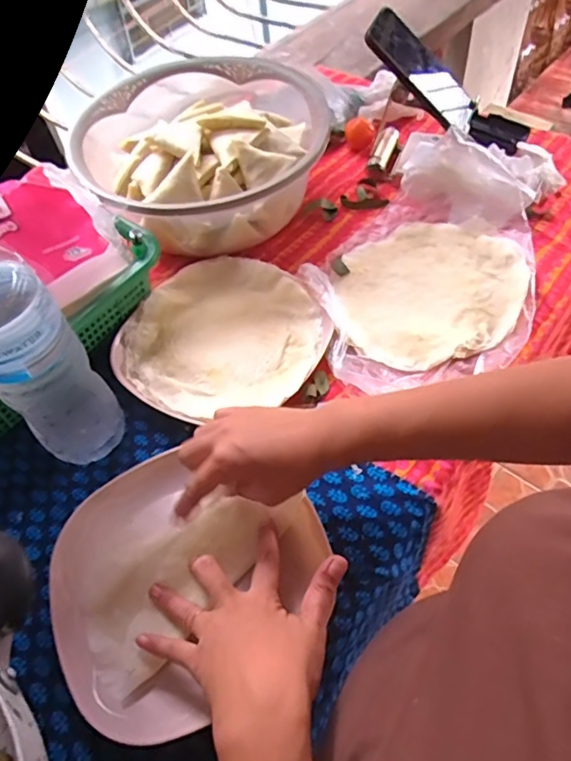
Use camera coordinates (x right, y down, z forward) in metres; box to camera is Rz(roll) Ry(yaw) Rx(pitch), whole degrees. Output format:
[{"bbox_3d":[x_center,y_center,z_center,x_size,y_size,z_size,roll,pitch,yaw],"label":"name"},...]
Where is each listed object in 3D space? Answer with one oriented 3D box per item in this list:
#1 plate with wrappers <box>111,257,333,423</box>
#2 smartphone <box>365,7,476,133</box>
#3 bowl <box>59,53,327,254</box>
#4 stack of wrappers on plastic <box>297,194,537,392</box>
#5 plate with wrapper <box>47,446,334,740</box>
[{"bbox_3d":[-0.066,-0.046,0.575,0.207,0.020,0.207,-3,54,4],"label":"plate with wrappers"},{"bbox_3d":[0.164,-0.365,0.639,0.163,0.011,0.081,34,63,-20],"label":"smartphone"},{"bbox_3d":[-0.094,-0.271,0.681,0.294,0.127,0.278,-3,54,4],"label":"bowl"},{"bbox_3d":[0.156,-0.115,0.600,0.256,0.024,0.265,-13,54,-3],"label":"stack of wrappers on plastic"},{"bbox_3d":[-0.094,0.153,0.434,0.190,0.026,0.204,-3,54,4],"label":"plate with wrapper"}]

